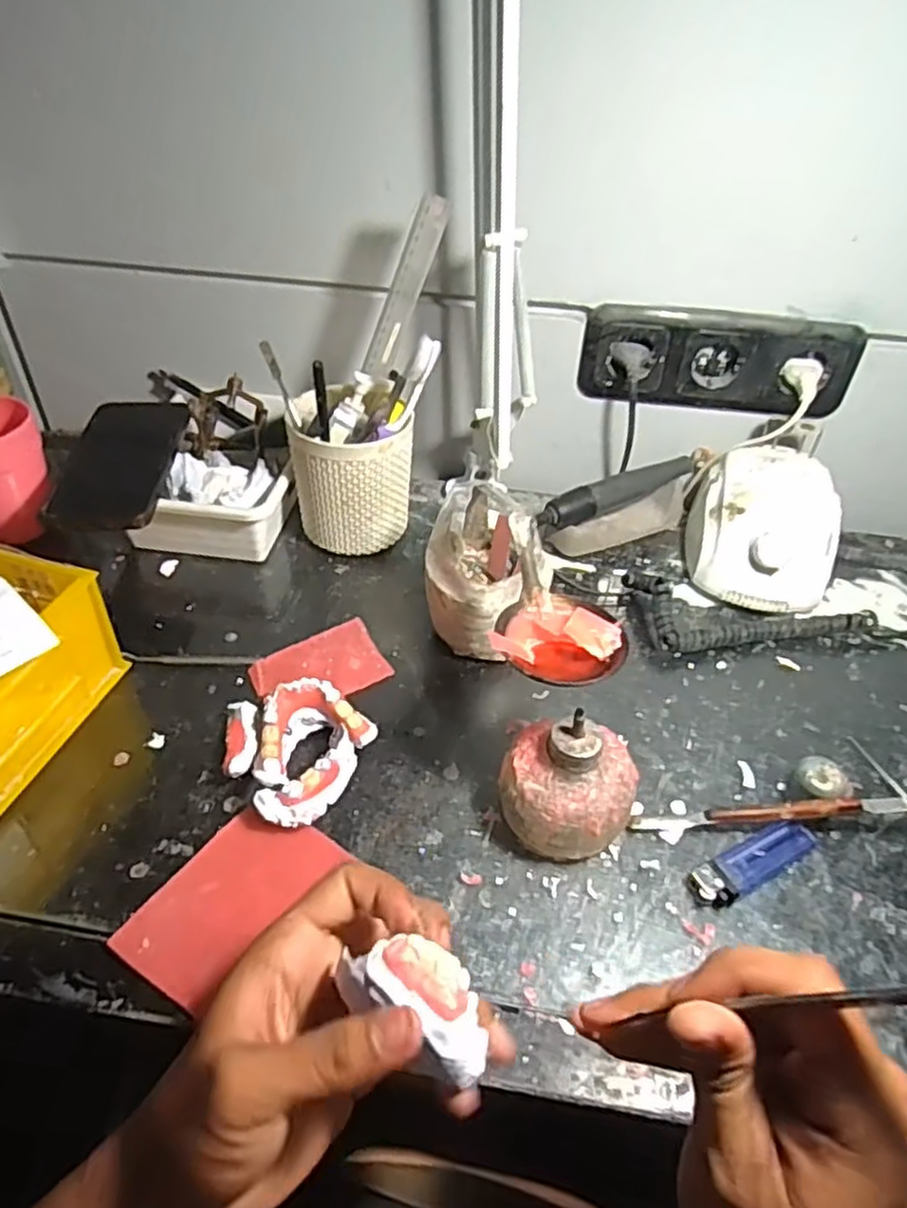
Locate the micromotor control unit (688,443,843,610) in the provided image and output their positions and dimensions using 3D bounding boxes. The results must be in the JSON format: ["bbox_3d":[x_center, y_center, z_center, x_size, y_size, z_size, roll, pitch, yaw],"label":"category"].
[{"bbox_3d":[0.254,-0.063,0.600,0.108,0.078,0.137,11,44,8],"label":"micromotor control unit"}]

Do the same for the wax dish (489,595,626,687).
[{"bbox_3d":[0.060,0.020,0.408,0.069,0.018,0.060,28,48,24],"label":"wax dish"}]

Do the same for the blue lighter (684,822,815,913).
[{"bbox_3d":[0.172,0.147,0.417,0.087,0.013,0.024,-18,47,-21],"label":"blue lighter"}]

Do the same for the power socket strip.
[{"bbox_3d":[0.223,-0.197,0.620,0.218,0.093,0.034,7,43,4],"label":"power socket strip"}]

